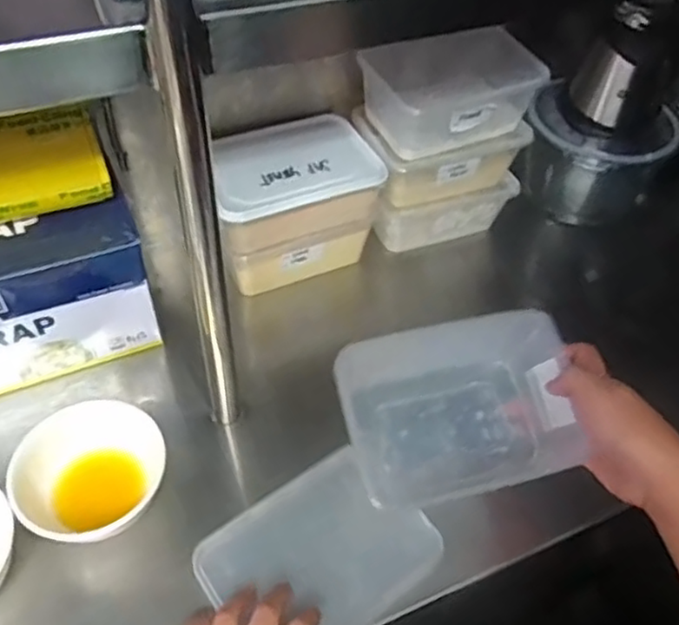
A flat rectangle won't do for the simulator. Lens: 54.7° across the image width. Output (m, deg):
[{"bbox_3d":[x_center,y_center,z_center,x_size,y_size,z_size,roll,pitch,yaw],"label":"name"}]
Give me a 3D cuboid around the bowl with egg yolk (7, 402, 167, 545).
[{"bbox_3d":[-0.202,0.133,0.531,0.105,0.051,0.111,2,49,-2],"label":"bowl with egg yolk"}]

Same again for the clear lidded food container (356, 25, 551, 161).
[{"bbox_3d":[0.117,-0.232,0.692,0.173,0.068,0.117,-21,53,-21],"label":"clear lidded food container"}]

